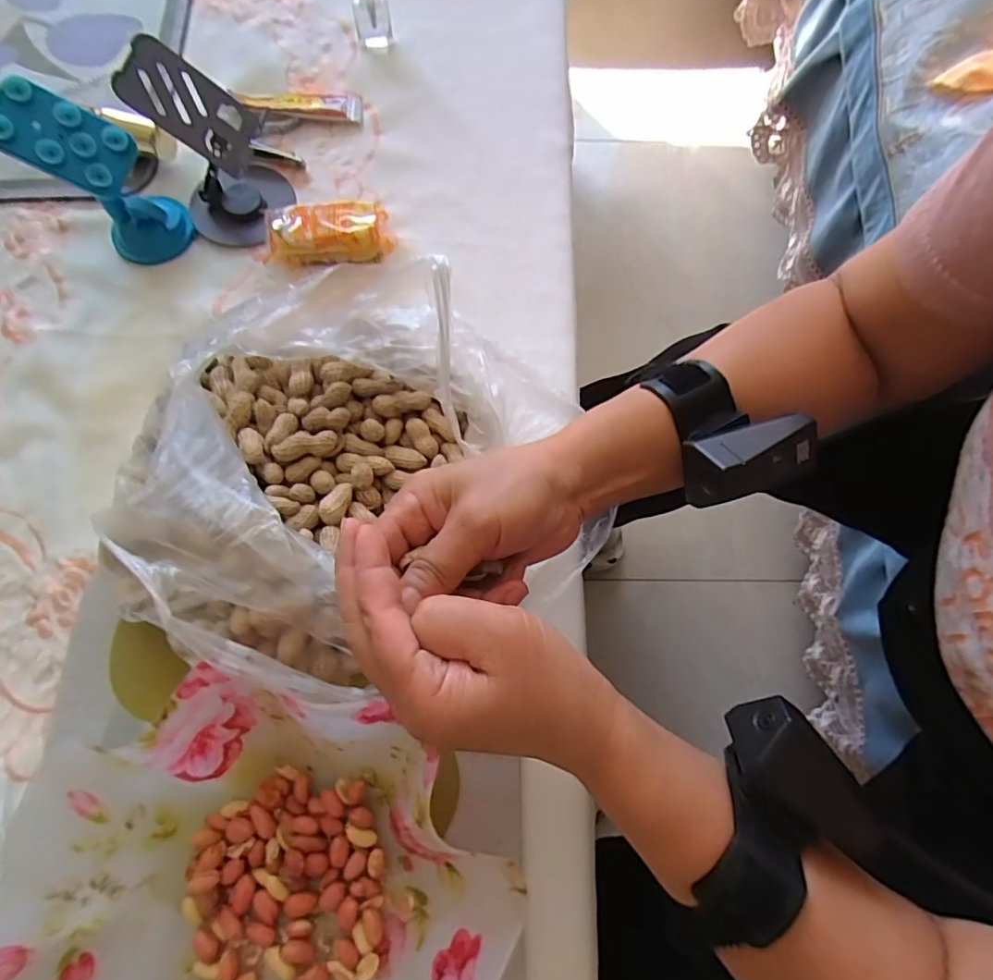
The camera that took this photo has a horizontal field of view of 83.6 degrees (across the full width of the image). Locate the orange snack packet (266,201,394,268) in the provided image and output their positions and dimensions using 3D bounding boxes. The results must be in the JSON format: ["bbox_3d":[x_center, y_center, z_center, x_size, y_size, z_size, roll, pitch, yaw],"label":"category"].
[{"bbox_3d":[-0.131,-0.200,0.432,0.090,0.028,0.041,-8,73,-5],"label":"orange snack packet"}]

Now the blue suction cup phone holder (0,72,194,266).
[{"bbox_3d":[-0.280,-0.225,0.399,0.075,0.104,0.061,18,73,4],"label":"blue suction cup phone holder"}]

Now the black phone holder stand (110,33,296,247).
[{"bbox_3d":[-0.205,-0.249,0.404,0.077,0.108,0.075,-24,75,-9],"label":"black phone holder stand"}]

